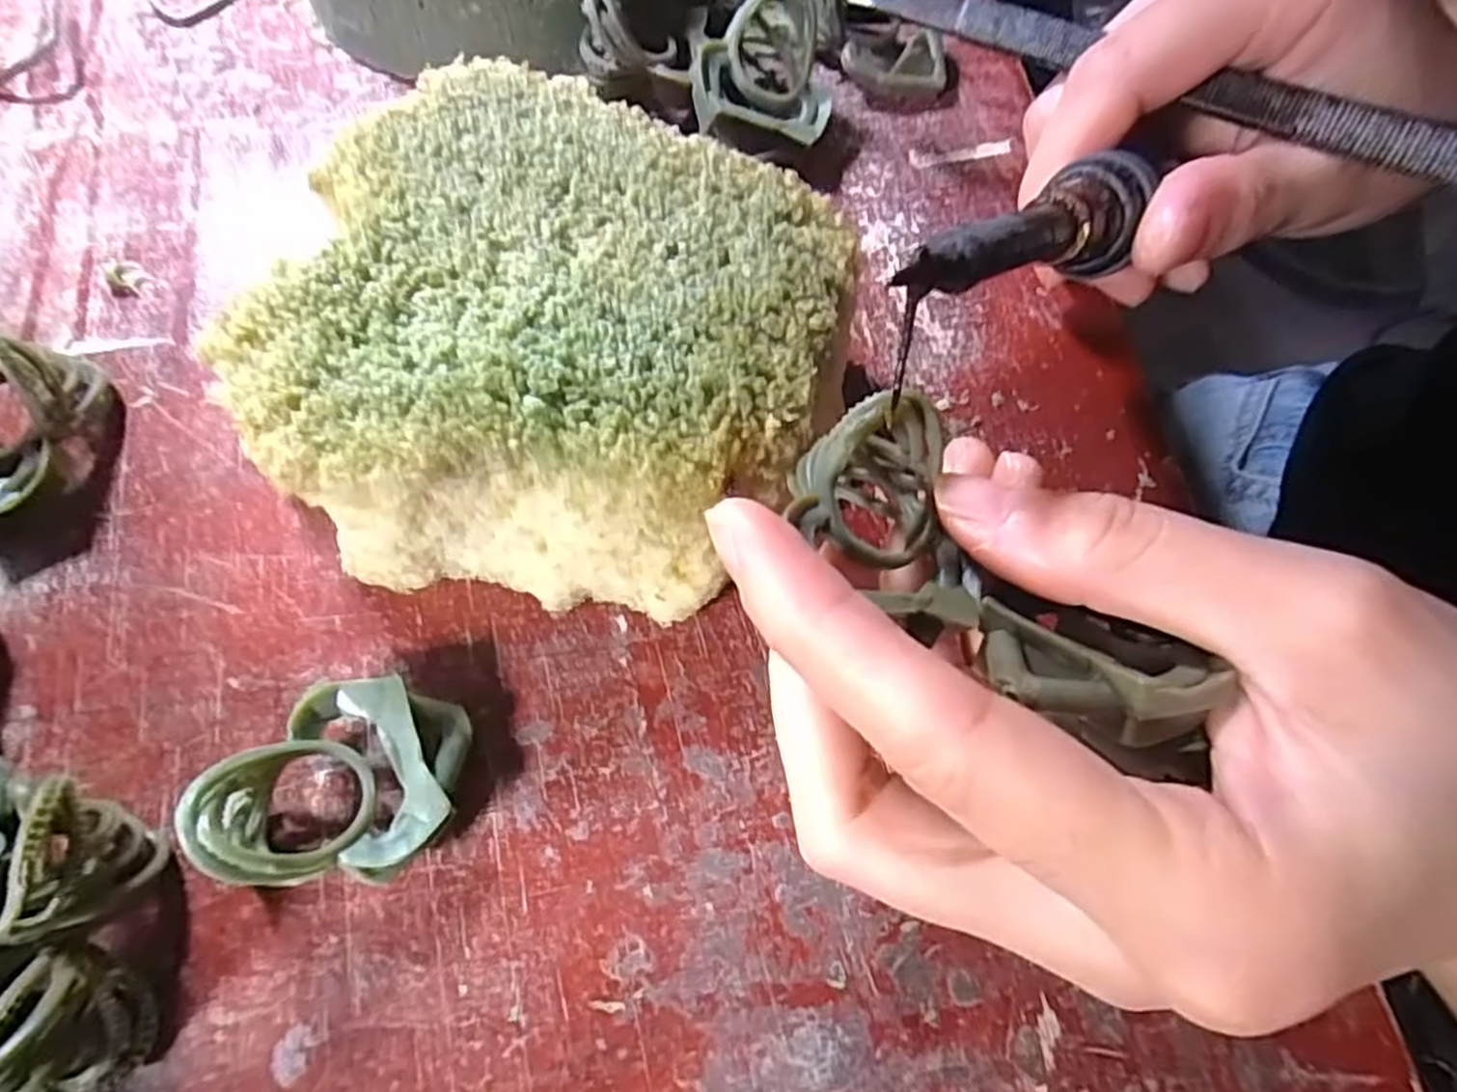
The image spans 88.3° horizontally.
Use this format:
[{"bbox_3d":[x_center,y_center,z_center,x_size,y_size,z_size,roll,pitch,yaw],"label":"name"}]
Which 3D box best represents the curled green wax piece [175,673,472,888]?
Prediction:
[{"bbox_3d":[-0.066,0.040,0.130,0.035,0.029,0.033,0,70,-2],"label":"curled green wax piece"}]

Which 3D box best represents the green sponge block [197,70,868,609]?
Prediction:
[{"bbox_3d":[-0.033,-0.035,0.152,0.100,0.043,0.098,19,70,5],"label":"green sponge block"}]

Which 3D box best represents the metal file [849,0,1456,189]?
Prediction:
[{"bbox_3d":[0.091,-0.099,0.156,0.162,0.006,0.007,31,72,18],"label":"metal file"}]

